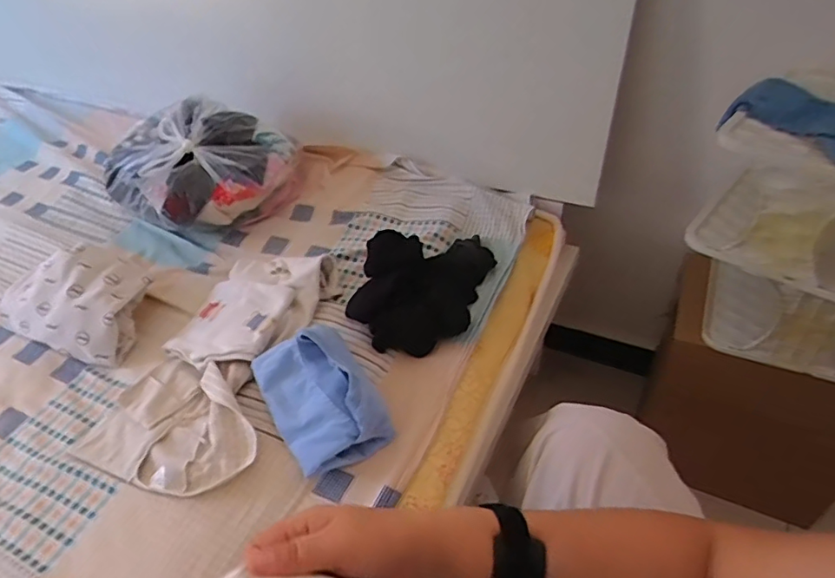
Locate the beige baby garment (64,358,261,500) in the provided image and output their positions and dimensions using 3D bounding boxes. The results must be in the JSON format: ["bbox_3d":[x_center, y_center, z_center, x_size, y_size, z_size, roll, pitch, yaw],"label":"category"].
[{"bbox_3d":[-0.277,0.149,0.640,0.211,0.034,0.167,7,43,12],"label":"beige baby garment"}]

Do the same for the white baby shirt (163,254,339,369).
[{"bbox_3d":[-0.226,0.022,0.759,0.159,0.043,0.224,22,48,26],"label":"white baby shirt"}]

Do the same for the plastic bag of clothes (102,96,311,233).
[{"bbox_3d":[-0.357,-0.199,0.925,0.259,0.167,0.249,21,48,25],"label":"plastic bag of clothes"}]

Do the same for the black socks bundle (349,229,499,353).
[{"bbox_3d":[0.009,-0.017,0.766,0.162,0.078,0.221,17,46,21],"label":"black socks bundle"}]

